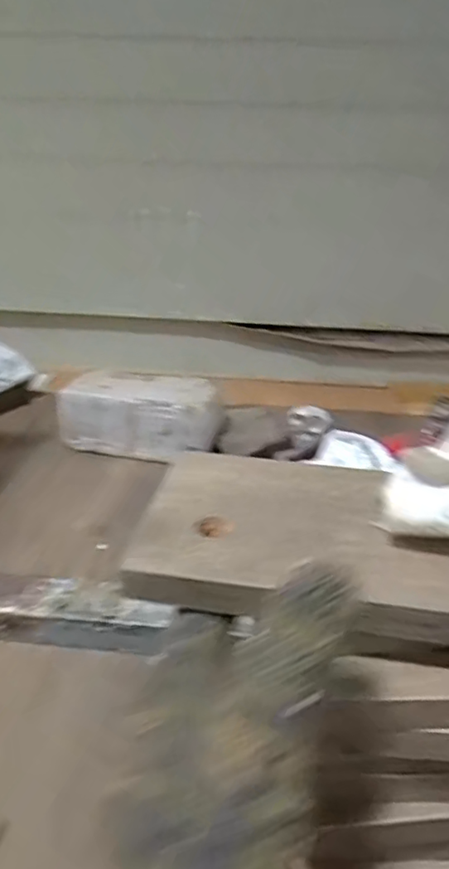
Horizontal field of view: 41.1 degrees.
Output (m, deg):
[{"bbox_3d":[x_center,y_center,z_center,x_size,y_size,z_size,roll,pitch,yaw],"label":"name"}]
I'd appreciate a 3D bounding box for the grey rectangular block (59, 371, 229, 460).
[{"bbox_3d":[-0.125,-0.026,0.924,0.239,0.105,0.099,8,26,16],"label":"grey rectangular block"}]

